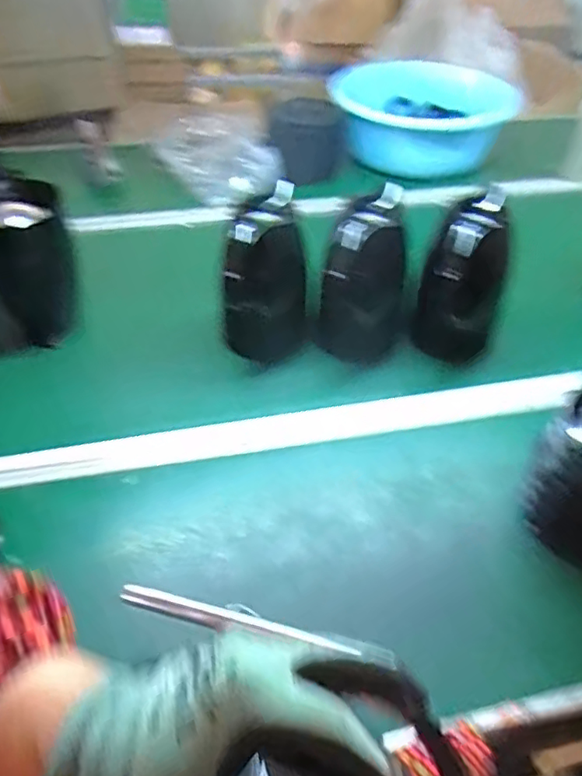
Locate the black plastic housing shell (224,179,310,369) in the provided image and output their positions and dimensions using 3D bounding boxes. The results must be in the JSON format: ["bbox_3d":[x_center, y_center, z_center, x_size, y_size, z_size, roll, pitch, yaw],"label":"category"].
[{"bbox_3d":[-0.032,-0.140,0.802,0.119,0.209,0.119,-5,44,-6],"label":"black plastic housing shell"}]

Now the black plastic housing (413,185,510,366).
[{"bbox_3d":[0.234,-0.146,0.791,0.093,0.191,0.115,20,47,18],"label":"black plastic housing"}]

